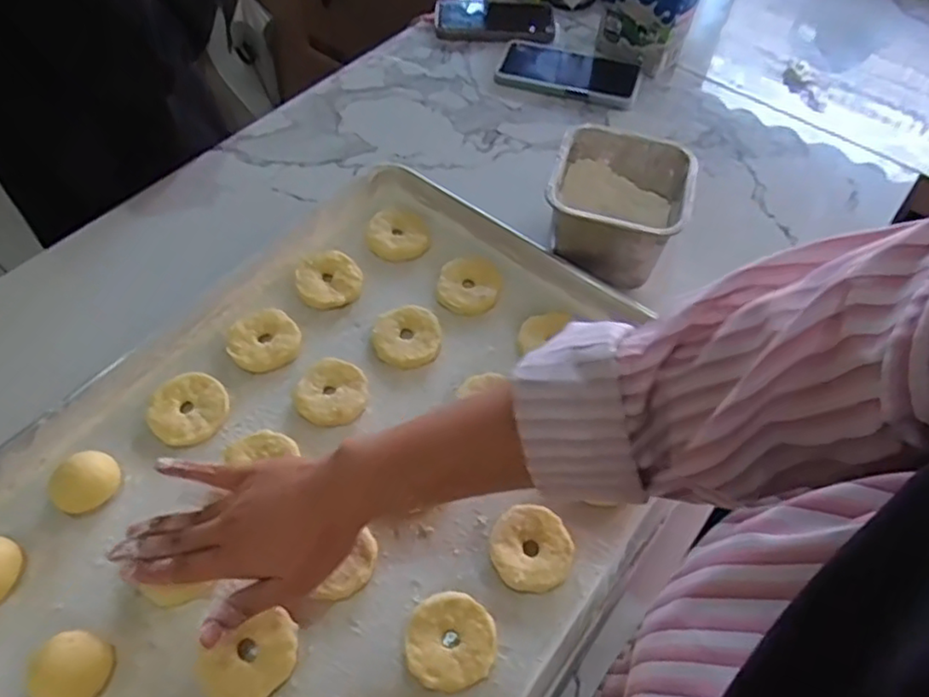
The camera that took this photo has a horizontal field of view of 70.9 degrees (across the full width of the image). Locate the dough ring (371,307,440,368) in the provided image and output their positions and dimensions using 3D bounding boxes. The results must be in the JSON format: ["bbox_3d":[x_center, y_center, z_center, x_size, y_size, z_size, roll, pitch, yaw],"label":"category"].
[{"bbox_3d":[-0.049,-0.010,0.557,0.056,0.013,0.059,1,56,-2],"label":"dough ring"}]

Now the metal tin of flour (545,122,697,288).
[{"bbox_3d":[0.135,-0.121,0.594,0.117,0.093,0.112,13,57,6],"label":"metal tin of flour"}]

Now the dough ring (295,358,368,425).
[{"bbox_3d":[-0.107,0.035,0.523,0.055,0.015,0.059,1,56,-2],"label":"dough ring"}]

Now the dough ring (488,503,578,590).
[{"bbox_3d":[0.047,0.140,0.459,0.056,0.012,0.058,1,56,-2],"label":"dough ring"}]

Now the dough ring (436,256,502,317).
[{"bbox_3d":[0.004,-0.057,0.582,0.054,0.025,0.051,6,56,1],"label":"dough ring"}]

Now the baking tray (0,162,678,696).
[{"bbox_3d":[-0.109,0.115,0.460,0.402,0.032,0.592,34,61,18],"label":"baking tray"}]

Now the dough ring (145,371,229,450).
[{"bbox_3d":[-0.215,0.048,0.510,0.057,0.011,0.058,1,56,-2],"label":"dough ring"}]

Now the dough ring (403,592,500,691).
[{"bbox_3d":[-0.008,0.189,0.424,0.057,0.010,0.058,1,56,-2],"label":"dough ring"}]

